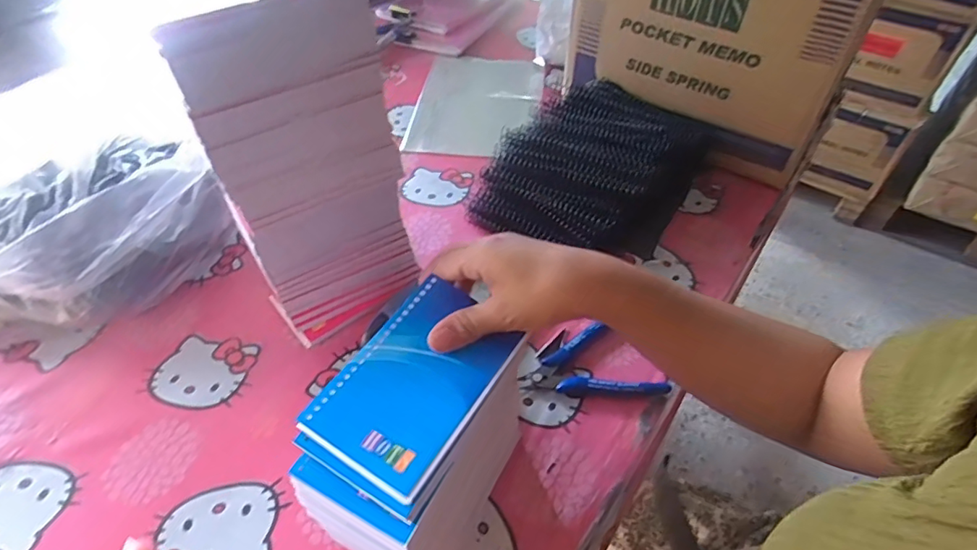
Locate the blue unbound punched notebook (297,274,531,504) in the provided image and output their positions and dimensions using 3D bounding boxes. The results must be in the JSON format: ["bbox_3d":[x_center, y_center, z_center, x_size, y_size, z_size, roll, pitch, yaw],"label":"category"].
[{"bbox_3d":[-0.043,0.062,0.333,0.081,0.011,0.128,24,52,21],"label":"blue unbound punched notebook"}]

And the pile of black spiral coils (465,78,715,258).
[{"bbox_3d":[0.119,-0.121,0.606,0.196,0.077,0.261,26,53,23],"label":"pile of black spiral coils"}]

